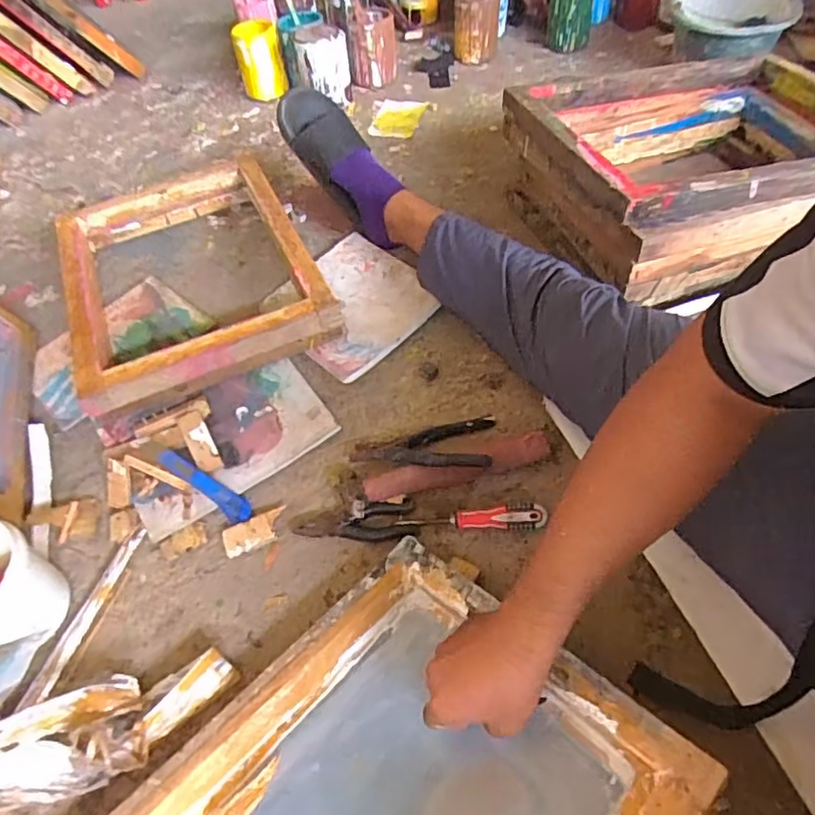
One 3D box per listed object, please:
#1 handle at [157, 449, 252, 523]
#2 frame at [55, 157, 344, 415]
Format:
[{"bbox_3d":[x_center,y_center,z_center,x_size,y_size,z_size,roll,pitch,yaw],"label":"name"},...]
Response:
[{"bbox_3d":[-0.255,0.098,0.748,0.136,0.014,0.032,35,62,2],"label":"handle"},{"bbox_3d":[-0.347,-0.213,0.955,0.367,0.083,0.441,-21,57,-11],"label":"frame"}]

